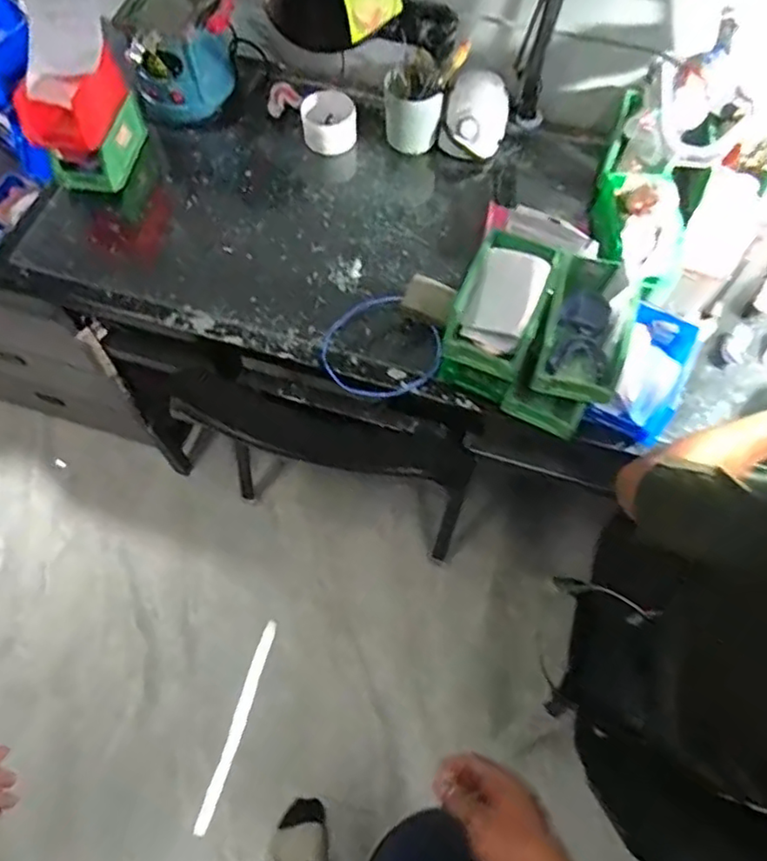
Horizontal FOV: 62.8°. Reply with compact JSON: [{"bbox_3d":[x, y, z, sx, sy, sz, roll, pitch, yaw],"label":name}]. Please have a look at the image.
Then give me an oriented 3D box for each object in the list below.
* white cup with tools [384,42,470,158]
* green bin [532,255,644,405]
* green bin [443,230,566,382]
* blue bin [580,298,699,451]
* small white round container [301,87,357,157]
[{"bbox_3d":[0.066,-0.569,1.070,0.125,0.166,0.119,0,64,0],"label":"white cup with tools"},{"bbox_3d":[0.260,-0.131,0.804,0.097,0.099,0.156,18,66,8],"label":"green bin"},{"bbox_3d":[0.159,-0.170,0.819,0.106,0.091,0.173,24,67,11],"label":"green bin"},{"bbox_3d":[0.364,-0.079,0.866,0.096,0.091,0.191,27,67,12],"label":"blue bin"},{"bbox_3d":[-0.095,-0.538,1.105,0.093,0.082,0.085,0,64,0],"label":"small white round container"}]

